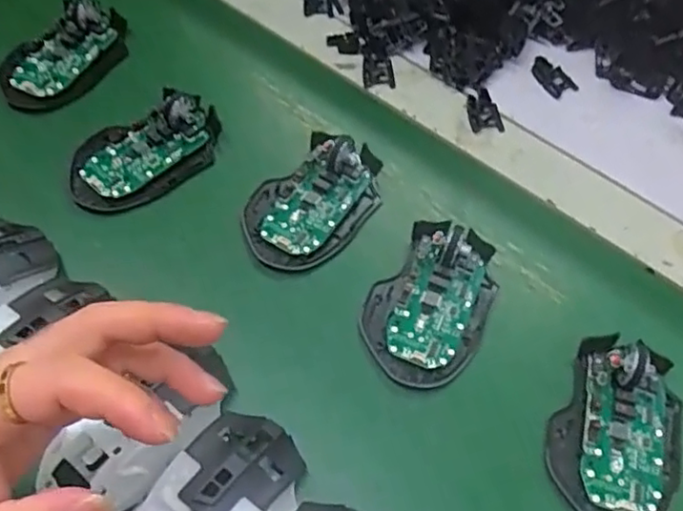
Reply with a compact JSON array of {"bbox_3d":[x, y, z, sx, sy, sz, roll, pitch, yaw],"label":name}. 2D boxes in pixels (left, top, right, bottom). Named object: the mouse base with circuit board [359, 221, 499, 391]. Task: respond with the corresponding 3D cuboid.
[{"bbox_3d":[0.060,0.028,0.419,0.072,0.022,0.115,31,63,13],"label":"mouse base with circuit board"}]

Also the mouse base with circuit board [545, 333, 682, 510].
[{"bbox_3d":[0.166,0.104,0.383,0.073,0.030,0.112,27,62,11],"label":"mouse base with circuit board"}]

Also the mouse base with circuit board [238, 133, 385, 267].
[{"bbox_3d":[-0.017,-0.045,0.456,0.073,0.029,0.118,36,65,16],"label":"mouse base with circuit board"}]

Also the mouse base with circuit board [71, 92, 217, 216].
[{"bbox_3d":[-0.142,-0.076,0.471,0.113,0.032,0.066,-32,67,-19],"label":"mouse base with circuit board"}]

